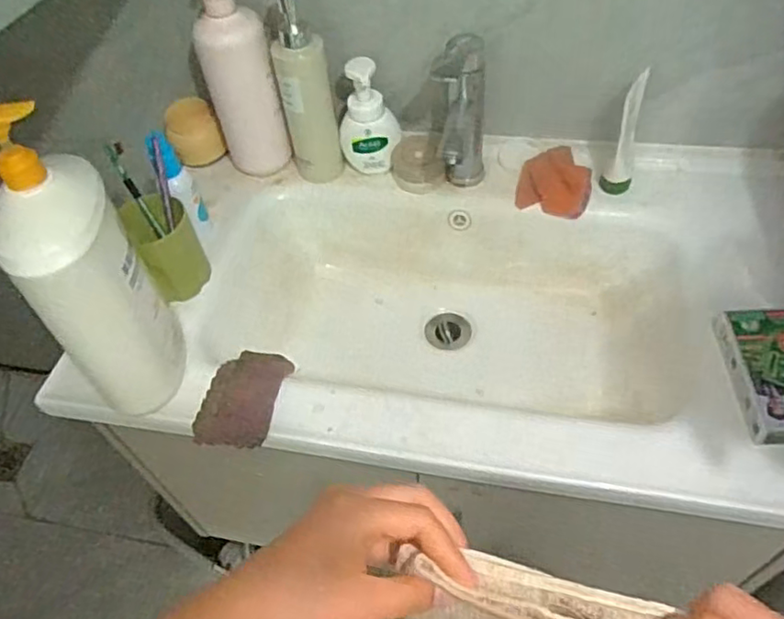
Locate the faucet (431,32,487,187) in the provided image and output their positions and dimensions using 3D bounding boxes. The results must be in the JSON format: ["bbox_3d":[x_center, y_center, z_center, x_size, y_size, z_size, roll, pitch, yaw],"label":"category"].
[{"bbox_3d":[0.087,-0.215,0.732,0.050,0.183,0.156,2,52,7],"label":"faucet"}]

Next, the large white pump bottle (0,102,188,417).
[{"bbox_3d":[-0.264,-0.028,0.549,0.101,0.274,0.105,-32,56,-18],"label":"large white pump bottle"}]

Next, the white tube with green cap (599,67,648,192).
[{"bbox_3d":[0.278,-0.202,0.727,0.034,0.137,0.059,18,56,19],"label":"white tube with green cap"}]

